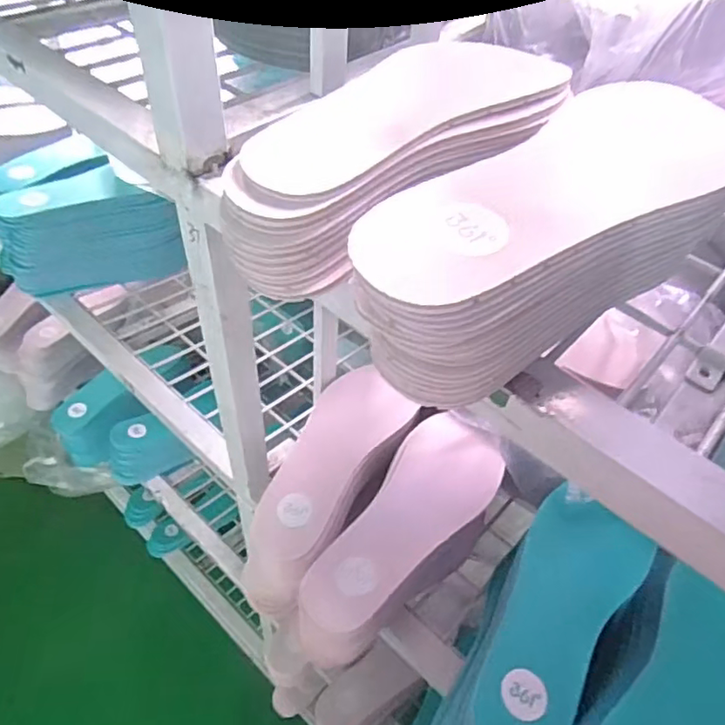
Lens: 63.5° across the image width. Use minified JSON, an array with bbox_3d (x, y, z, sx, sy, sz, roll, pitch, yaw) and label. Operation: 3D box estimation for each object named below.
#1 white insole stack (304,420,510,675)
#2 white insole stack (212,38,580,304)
[{"bbox_3d":[0.027,0.159,0.478,0.078,0.118,0.185,33,55,21],"label":"white insole stack"},{"bbox_3d":[0.024,-0.104,0.283,0.086,0.041,0.211,30,54,19],"label":"white insole stack"}]

